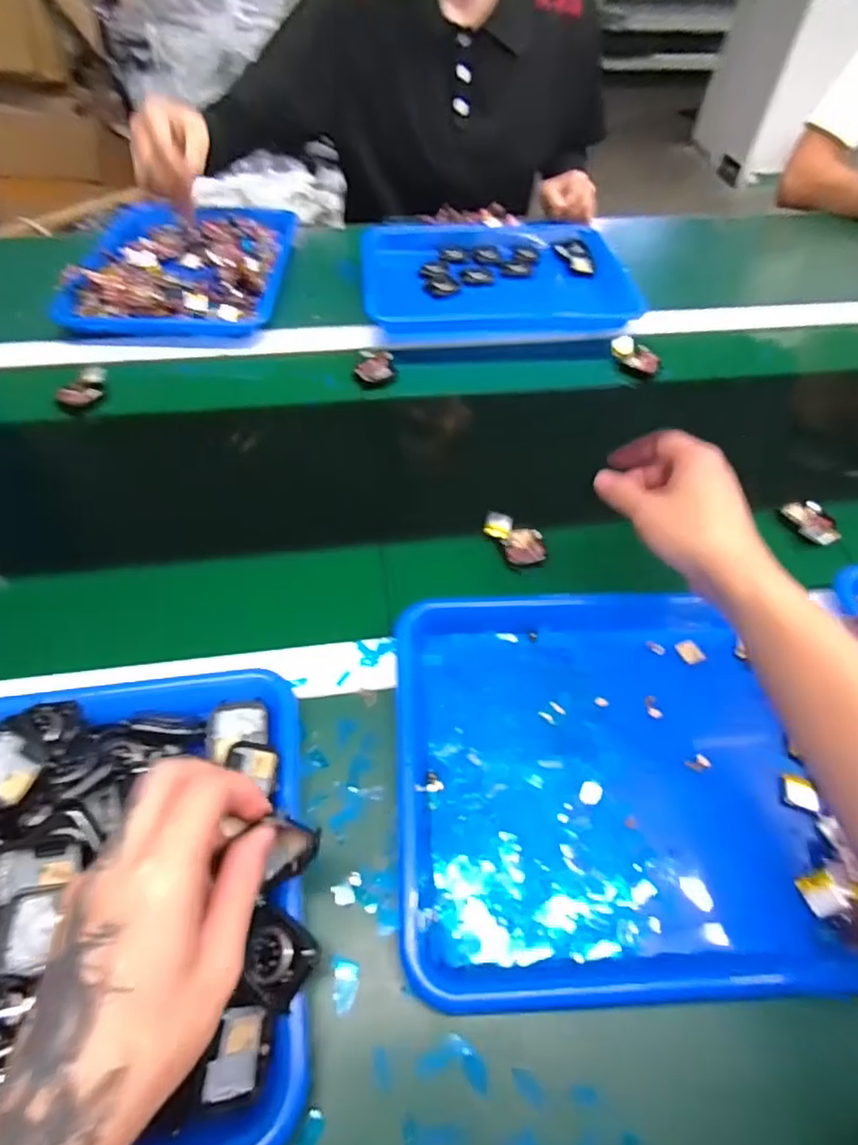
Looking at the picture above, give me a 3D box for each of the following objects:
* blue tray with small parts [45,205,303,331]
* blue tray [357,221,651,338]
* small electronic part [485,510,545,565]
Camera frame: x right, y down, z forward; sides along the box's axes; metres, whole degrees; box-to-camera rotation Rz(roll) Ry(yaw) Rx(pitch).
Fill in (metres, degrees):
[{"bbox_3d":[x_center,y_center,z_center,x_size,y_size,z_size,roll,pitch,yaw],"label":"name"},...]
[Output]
[{"bbox_3d":[-0.310,-0.399,0.757,0.247,0.036,0.299,0,54,-3],"label":"blue tray with small parts"},{"bbox_3d":[0.085,-0.388,0.773,0.340,0.049,0.255,-3,54,-5],"label":"blue tray"},{"bbox_3d":[0.075,-0.029,0.509,0.057,0.012,0.041,17,55,9],"label":"small electronic part"}]

